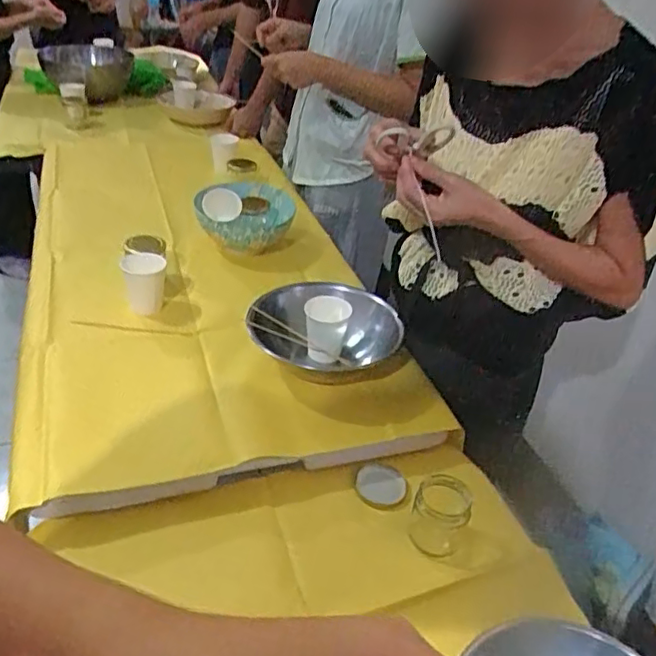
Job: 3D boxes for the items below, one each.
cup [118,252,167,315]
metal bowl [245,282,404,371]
[{"bbox_3d":[-0.312,-0.077,1.030,0.071,0.088,0.075,-4,36,-16],"label":"cup"},{"bbox_3d":[0.002,0.004,0.972,0.202,0.085,0.201,5,35,-3],"label":"metal bowl"}]

